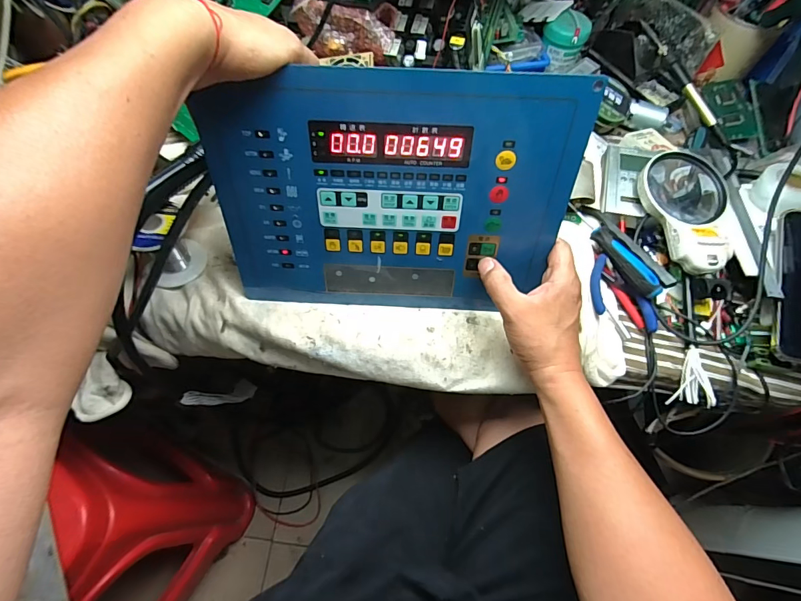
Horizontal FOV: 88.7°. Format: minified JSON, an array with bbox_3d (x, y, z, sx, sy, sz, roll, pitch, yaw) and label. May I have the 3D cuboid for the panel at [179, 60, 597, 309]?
[{"bbox_3d":[-0.008,-0.080,0.368,0.300,0.227,0.009,2,41,0],"label":"panel"}]

